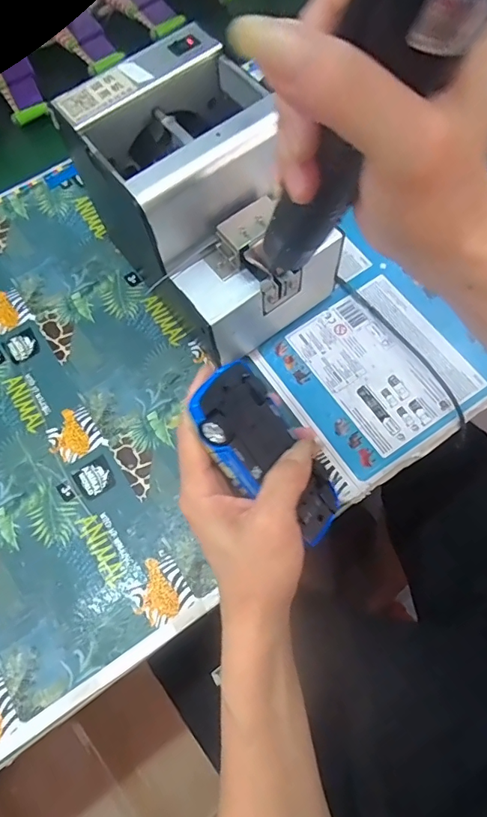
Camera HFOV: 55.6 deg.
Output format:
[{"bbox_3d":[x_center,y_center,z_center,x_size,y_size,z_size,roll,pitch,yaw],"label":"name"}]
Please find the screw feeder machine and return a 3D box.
[{"bbox_3d":[-0.027,-0.151,0.363,0.125,0.147,0.173,-38,72,-10],"label":"screw feeder machine"}]

